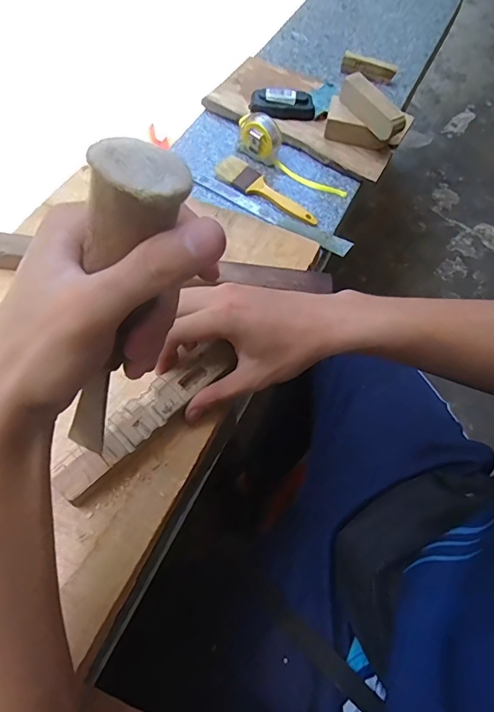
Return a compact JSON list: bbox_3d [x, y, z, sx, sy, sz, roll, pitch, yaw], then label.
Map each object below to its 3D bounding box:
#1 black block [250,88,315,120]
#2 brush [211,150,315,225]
[{"bbox_3d":[0.060,-0.424,0.714,0.107,0.032,0.038,2,63,-4],"label":"black block"},{"bbox_3d":[0.030,-0.254,0.650,0.182,0.015,0.054,37,66,13],"label":"brush"}]

